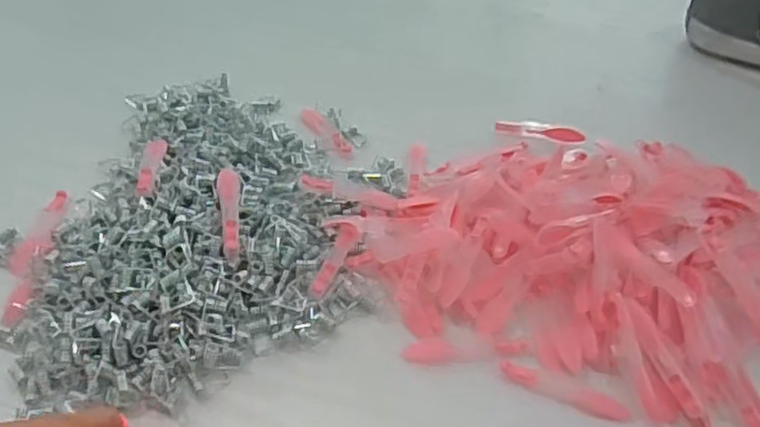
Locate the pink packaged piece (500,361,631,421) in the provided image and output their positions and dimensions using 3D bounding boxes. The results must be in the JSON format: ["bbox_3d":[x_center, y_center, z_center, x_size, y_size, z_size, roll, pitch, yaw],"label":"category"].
[{"bbox_3d":[0.107,0.104,0.391,0.074,0.005,0.015,18,45,14],"label":"pink packaged piece"}]

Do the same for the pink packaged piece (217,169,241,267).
[{"bbox_3d":[-0.102,0.001,0.459,0.015,0.016,0.079,-7,44,-11],"label":"pink packaged piece"}]

